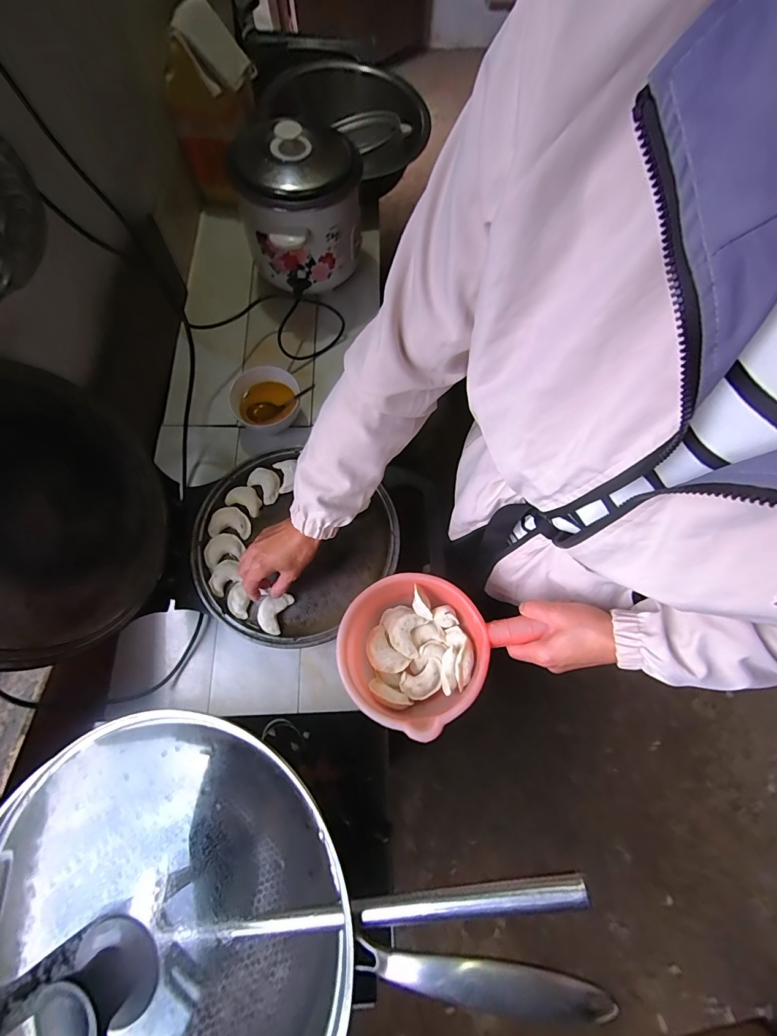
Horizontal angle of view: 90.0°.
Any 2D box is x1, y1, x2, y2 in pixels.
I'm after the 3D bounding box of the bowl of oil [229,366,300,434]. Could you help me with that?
[{"bbox_3d":[-0.223,-0.211,0.716,0.123,0.066,0.112,-18,66,-8],"label":"bowl of oil"}]

